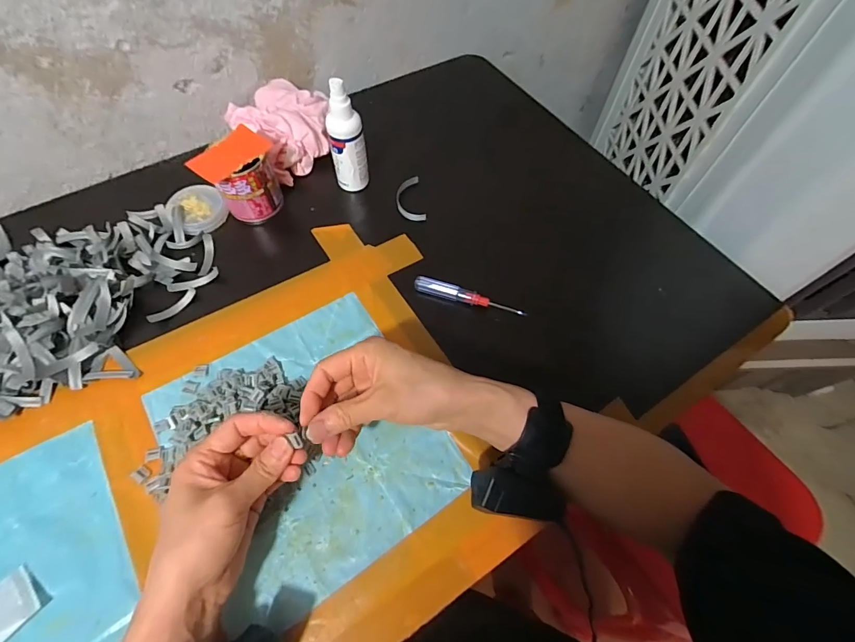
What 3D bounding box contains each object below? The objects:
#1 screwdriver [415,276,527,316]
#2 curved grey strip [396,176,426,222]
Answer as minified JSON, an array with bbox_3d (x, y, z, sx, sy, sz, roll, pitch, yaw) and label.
[{"bbox_3d":[0.043,-0.027,0.433,0.117,0.017,0.016,19,62,8],"label":"screwdriver"},{"bbox_3d":[-0.023,-0.151,0.504,0.032,0.014,0.068,-8,62,-6],"label":"curved grey strip"}]

